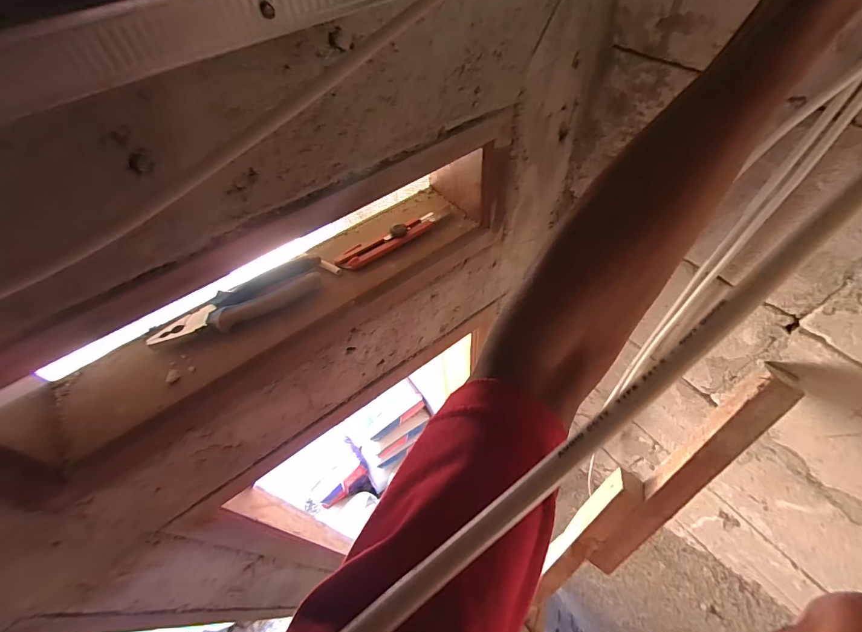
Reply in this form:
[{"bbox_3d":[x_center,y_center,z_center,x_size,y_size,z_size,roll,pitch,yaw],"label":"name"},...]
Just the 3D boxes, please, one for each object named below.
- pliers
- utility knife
[{"bbox_3d":[-0.217,-0.015,0.438,0.194,0.030,0.052,-25,55,-12],"label":"pliers"},{"bbox_3d":[-0.055,-0.099,0.509,0.147,0.022,0.022,-34,58,-18],"label":"utility knife"}]

